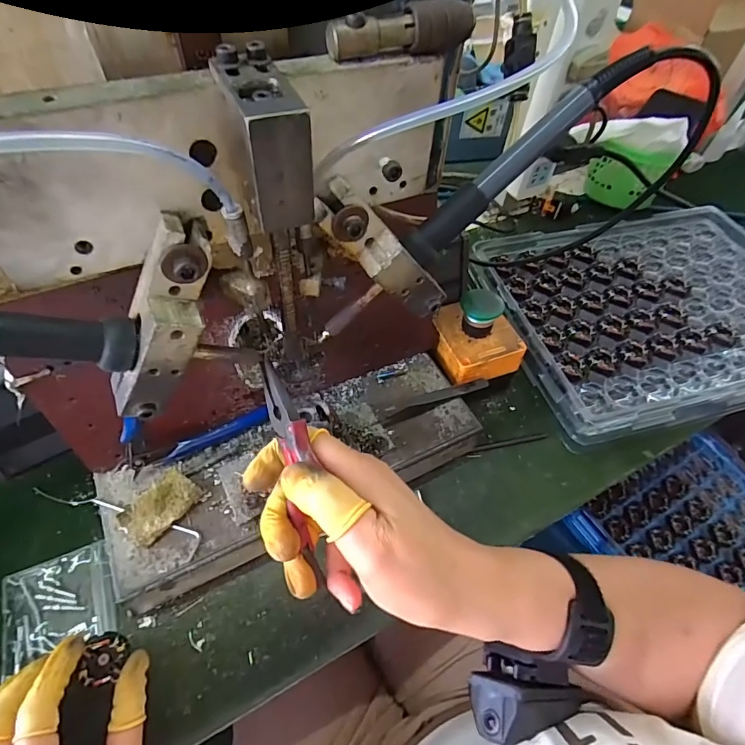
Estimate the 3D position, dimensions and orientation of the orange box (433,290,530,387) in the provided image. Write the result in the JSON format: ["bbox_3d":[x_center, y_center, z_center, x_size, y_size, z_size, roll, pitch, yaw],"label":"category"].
[{"bbox_3d":[0.100,-0.039,0.427,0.074,0.066,0.078,-13,56,-13],"label":"orange box"}]

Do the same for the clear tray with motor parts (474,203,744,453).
[{"bbox_3d":[0.331,-0.080,0.530,0.377,0.043,0.291,-12,56,-12],"label":"clear tray with motor parts"}]

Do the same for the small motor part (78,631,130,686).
[{"bbox_3d":[-0.173,0.184,0.290,0.023,0.012,0.028,3,54,-2],"label":"small motor part"}]

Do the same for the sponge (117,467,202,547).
[{"bbox_3d":[-0.153,0.097,0.326,0.032,0.013,0.050,33,58,19],"label":"sponge"}]

